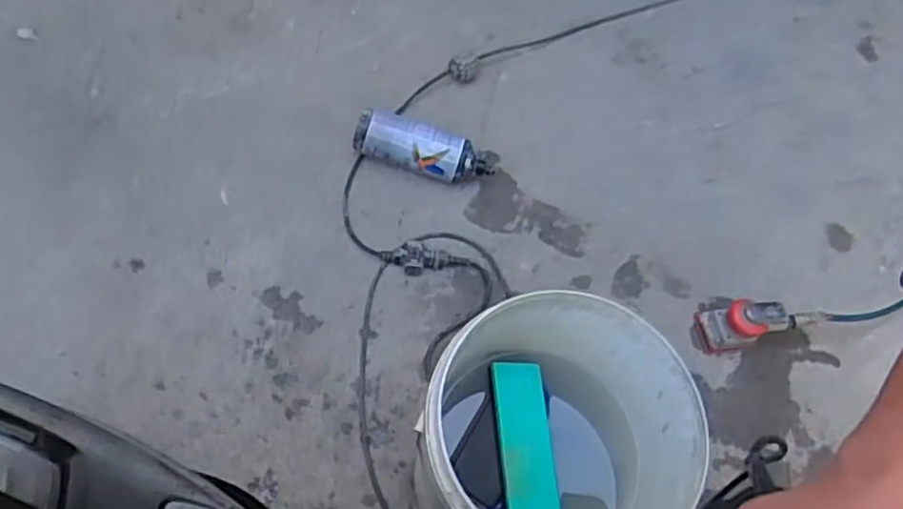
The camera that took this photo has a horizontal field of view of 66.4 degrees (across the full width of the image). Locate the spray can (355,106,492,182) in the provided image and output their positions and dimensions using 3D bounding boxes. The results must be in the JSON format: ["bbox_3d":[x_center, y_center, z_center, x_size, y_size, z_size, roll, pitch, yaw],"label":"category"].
[{"bbox_3d":[-0.042,-0.206,1.321,0.280,0.071,0.095,16,58,-14],"label":"spray can"}]

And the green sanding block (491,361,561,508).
[{"bbox_3d":[0.097,0.252,0.897,0.072,0.030,0.227,-1,59,-5],"label":"green sanding block"}]

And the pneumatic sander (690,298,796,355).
[{"bbox_3d":[0.536,0.123,1.281,0.181,0.115,0.087,-8,60,-9],"label":"pneumatic sander"}]

